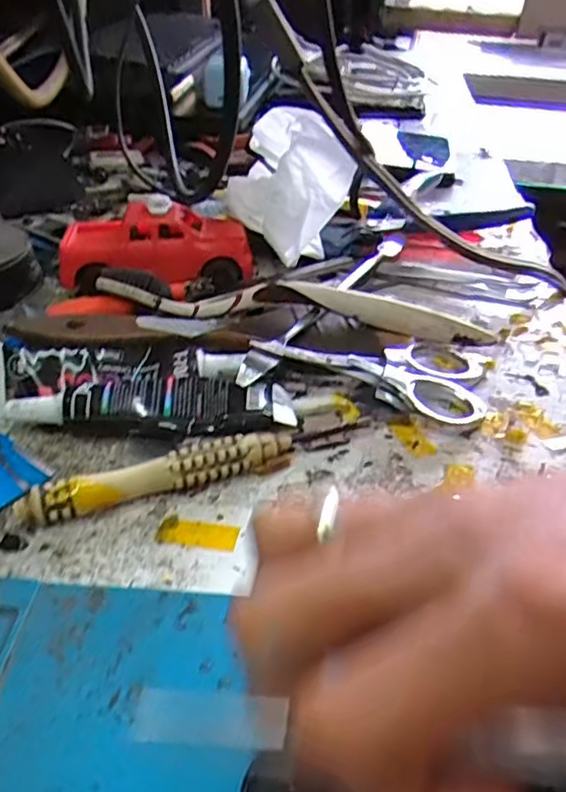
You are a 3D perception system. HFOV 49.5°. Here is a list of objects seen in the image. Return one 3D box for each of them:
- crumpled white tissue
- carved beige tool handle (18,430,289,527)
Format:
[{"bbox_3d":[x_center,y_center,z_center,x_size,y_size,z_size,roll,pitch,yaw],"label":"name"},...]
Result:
[{"bbox_3d":[0.006,-0.117,0.330,0.071,0.056,0.084,-1,40,-2],"label":"crumpled white tissue"},{"bbox_3d":[-0.041,0.028,0.211,0.092,0.013,0.012,-14,42,-17],"label":"carved beige tool handle"}]

